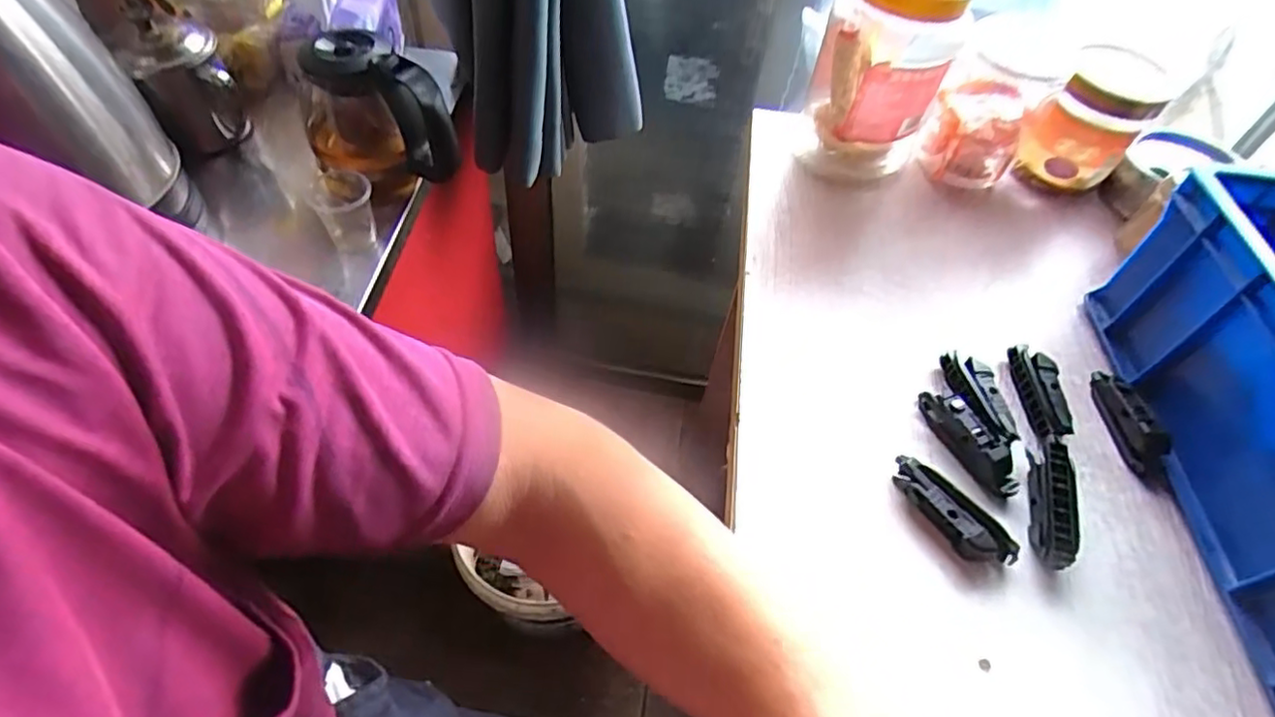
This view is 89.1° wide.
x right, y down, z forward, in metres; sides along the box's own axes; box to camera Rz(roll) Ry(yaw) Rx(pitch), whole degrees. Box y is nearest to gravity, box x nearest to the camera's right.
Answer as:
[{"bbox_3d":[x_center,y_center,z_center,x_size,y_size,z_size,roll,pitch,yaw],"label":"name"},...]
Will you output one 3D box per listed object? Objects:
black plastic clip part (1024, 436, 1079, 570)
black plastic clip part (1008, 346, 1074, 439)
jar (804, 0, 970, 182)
[{"bbox_3d":[0.247,0.084,0.382,0.018,0.024,0.076,17,54,7],"label":"black plastic clip part"},{"bbox_3d":[0.272,0.024,0.437,0.021,0.018,0.074,7,53,0],"label":"black plastic clip part"},{"bbox_3d":[0.188,-0.217,0.515,0.095,0.146,0.084,20,54,9],"label":"jar"}]

